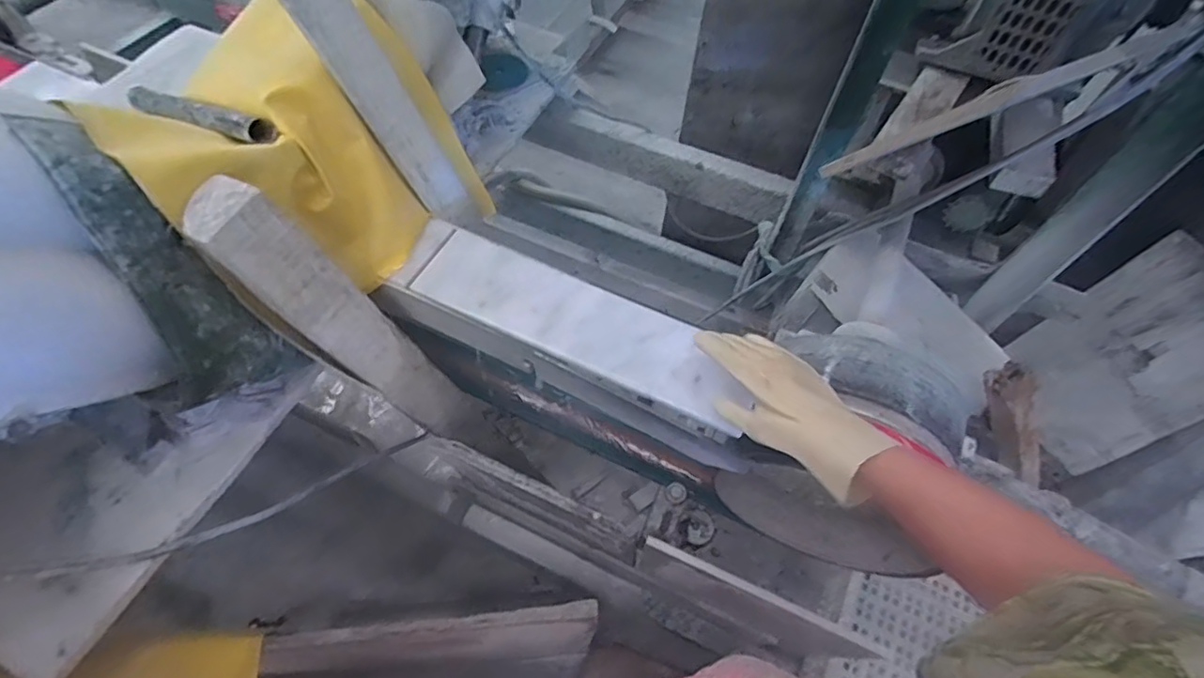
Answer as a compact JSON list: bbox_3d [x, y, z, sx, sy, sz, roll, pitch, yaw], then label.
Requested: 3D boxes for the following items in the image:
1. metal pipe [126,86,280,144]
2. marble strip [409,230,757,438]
[{"bbox_3d":[-0.432,-0.239,0.609,0.276,0.024,0.029,21,58,28],"label":"metal pipe"},{"bbox_3d":[-0.025,-0.022,0.647,0.380,0.016,0.102,25,60,11],"label":"marble strip"}]

